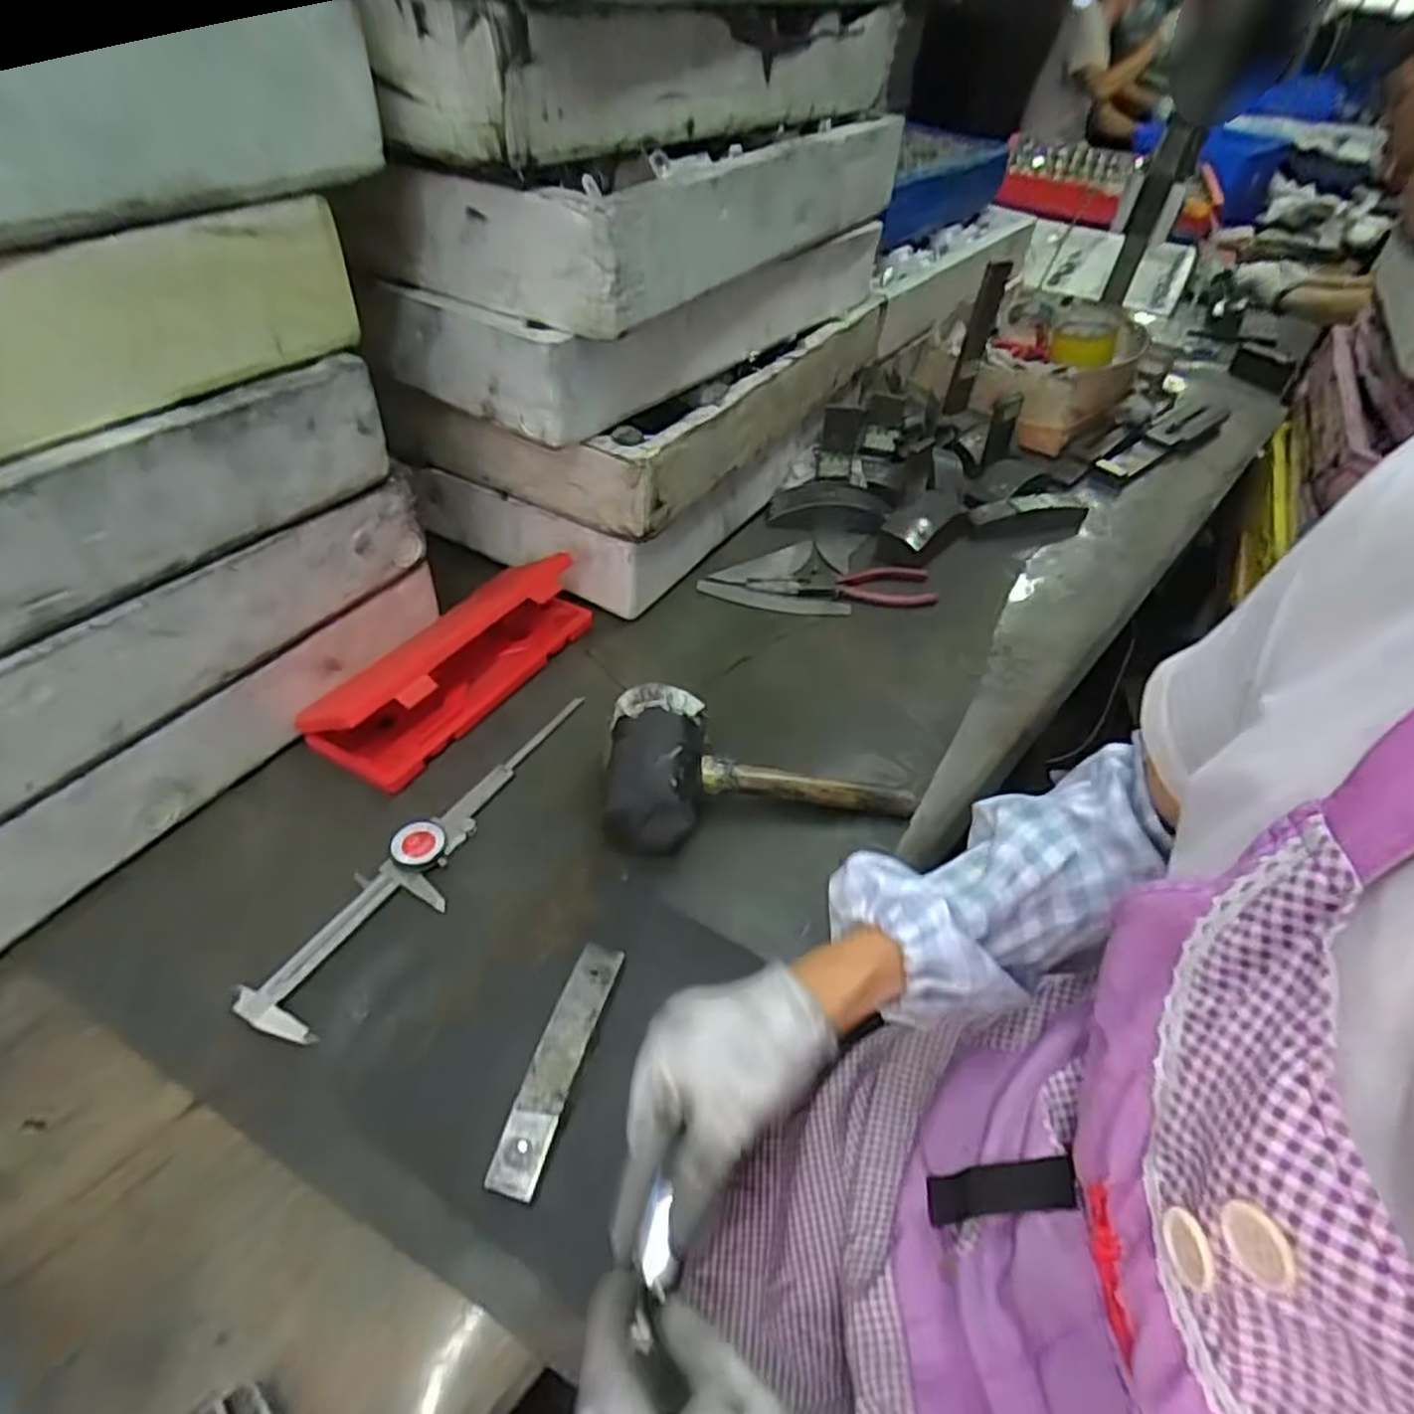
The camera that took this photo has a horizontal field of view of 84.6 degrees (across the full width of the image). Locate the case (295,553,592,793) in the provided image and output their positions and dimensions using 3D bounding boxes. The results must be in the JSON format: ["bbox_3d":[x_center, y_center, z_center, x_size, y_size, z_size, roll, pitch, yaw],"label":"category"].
[{"bbox_3d":[-0.208,-0.048,0.646,0.096,0.067,0.253,25,47,18],"label":"case"}]

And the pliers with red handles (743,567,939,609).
[{"bbox_3d":[0.141,-0.128,0.806,0.196,0.010,0.061,-1,45,-8],"label":"pliers with red handles"}]

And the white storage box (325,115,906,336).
[{"bbox_3d":[-0.027,-0.478,0.714,0.234,0.089,0.565,26,48,19],"label":"white storage box"}]

